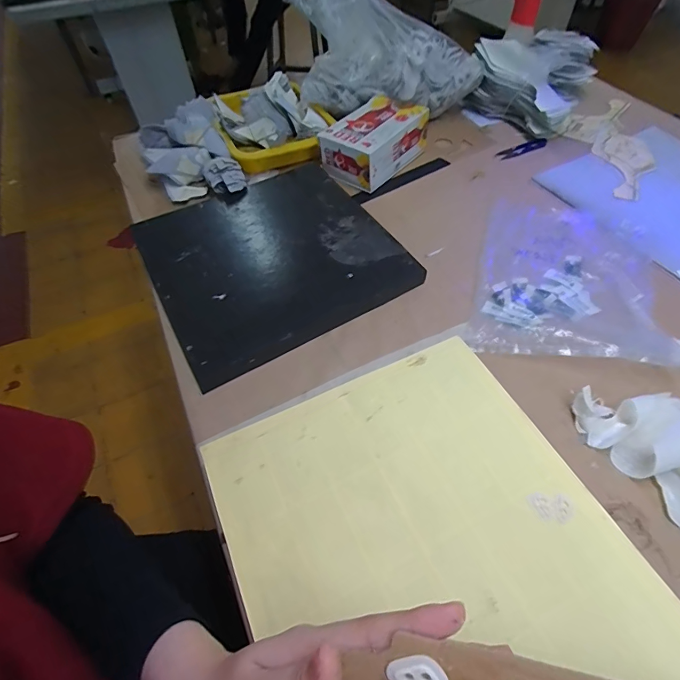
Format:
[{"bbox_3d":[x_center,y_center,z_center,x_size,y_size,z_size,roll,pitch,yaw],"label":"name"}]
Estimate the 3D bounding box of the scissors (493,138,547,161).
[{"bbox_3d":[0.326,-0.341,0.719,0.101,0.005,0.028,-22,56,-11],"label":"scissors"}]

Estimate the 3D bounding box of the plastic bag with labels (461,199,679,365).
[{"bbox_3d":[0.308,-0.091,0.520,0.252,0.031,0.282,9,56,11],"label":"plastic bag with labels"}]

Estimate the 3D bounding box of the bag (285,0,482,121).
[{"bbox_3d":[0.082,-0.481,0.662,0.313,0.175,0.106,-2,55,1],"label":"bag"}]

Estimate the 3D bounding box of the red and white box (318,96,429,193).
[{"bbox_3d":[0.055,-0.328,0.678,0.107,0.079,0.160,36,64,26],"label":"red and white box"}]

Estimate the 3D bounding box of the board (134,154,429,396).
[{"bbox_3d":[-0.097,-0.116,0.564,0.309,0.036,0.300,-28,57,-15],"label":"board"}]

